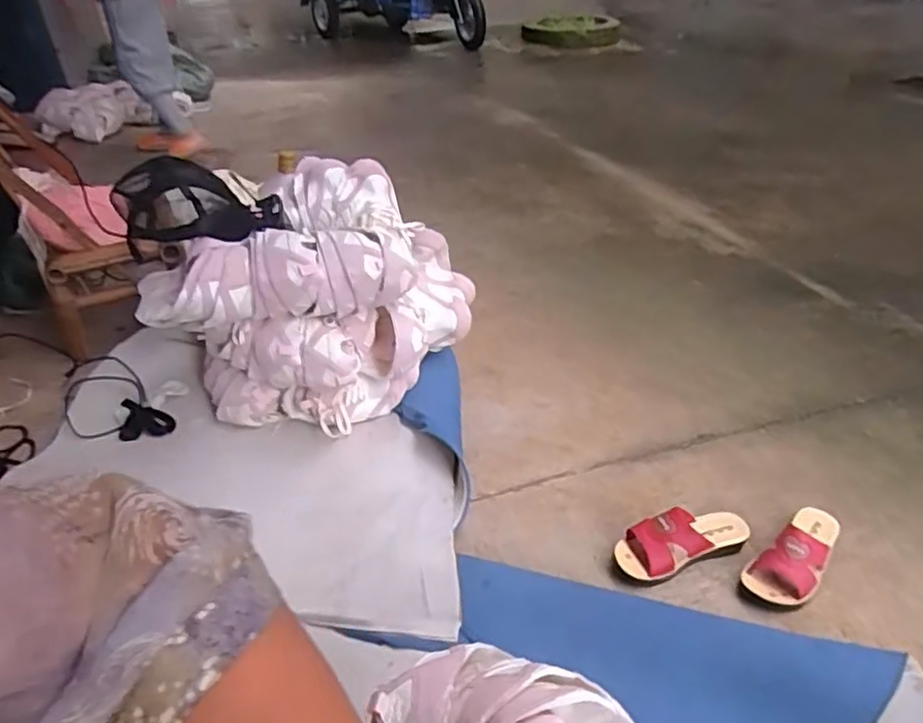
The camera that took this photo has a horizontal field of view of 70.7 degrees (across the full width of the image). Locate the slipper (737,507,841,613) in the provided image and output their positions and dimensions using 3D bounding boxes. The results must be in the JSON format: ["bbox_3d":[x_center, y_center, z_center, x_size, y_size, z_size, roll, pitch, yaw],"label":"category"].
[{"bbox_3d":[0.517,0.281,0.996,0.091,0.088,0.217,28,42,34],"label":"slipper"}]

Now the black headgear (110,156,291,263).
[{"bbox_3d":[-0.455,-0.275,1.135,0.269,0.152,0.167,-15,37,-17],"label":"black headgear"}]

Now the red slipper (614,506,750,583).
[{"bbox_3d":[0.343,0.274,1.013,0.218,0.070,0.081,-12,36,-19],"label":"red slipper"}]

